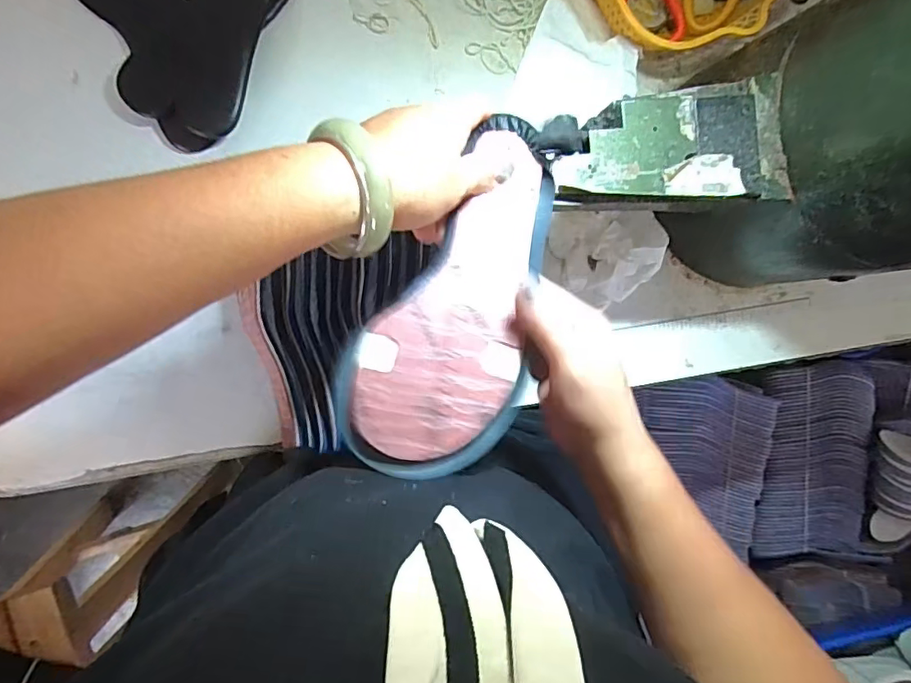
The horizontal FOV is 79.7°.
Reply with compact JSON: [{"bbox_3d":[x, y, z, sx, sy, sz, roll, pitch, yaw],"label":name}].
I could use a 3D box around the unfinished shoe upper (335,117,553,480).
[{"bbox_3d":[0.009,-0.030,0.342,0.099,0.025,0.231,25,77,-7],"label":"unfinished shoe upper"}]

